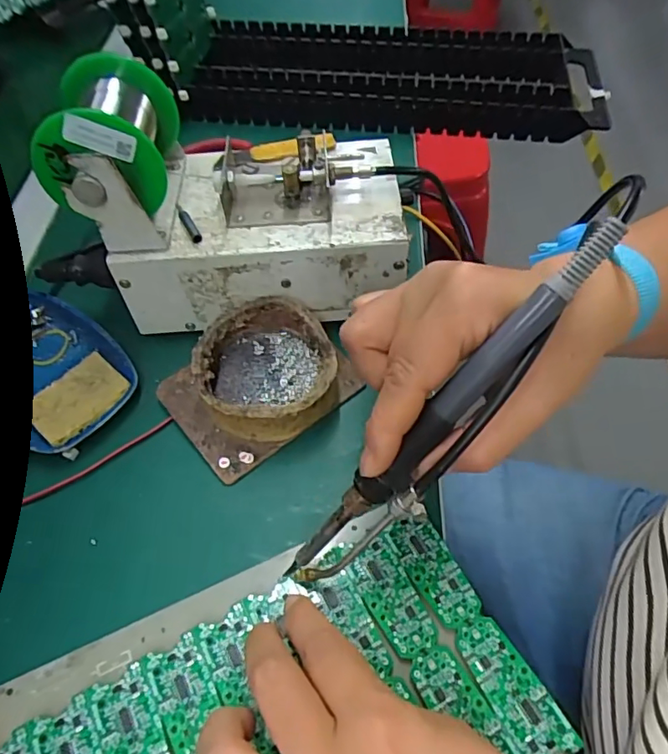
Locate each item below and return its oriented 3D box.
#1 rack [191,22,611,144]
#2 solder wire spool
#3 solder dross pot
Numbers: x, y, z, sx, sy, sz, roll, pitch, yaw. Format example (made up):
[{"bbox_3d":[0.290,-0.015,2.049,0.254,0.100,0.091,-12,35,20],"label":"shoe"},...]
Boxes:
[{"bbox_3d":[0.059,-0.293,0.525,0.382,0.033,0.145,5,56,6],"label":"rack"},{"bbox_3d":[-0.131,-0.141,0.322,0.067,0.072,0.080,-4,56,-1],"label":"solder wire spool"},{"bbox_3d":[-0.040,-0.004,0.331,0.080,0.036,0.083,-1,56,2],"label":"solder dross pot"}]

